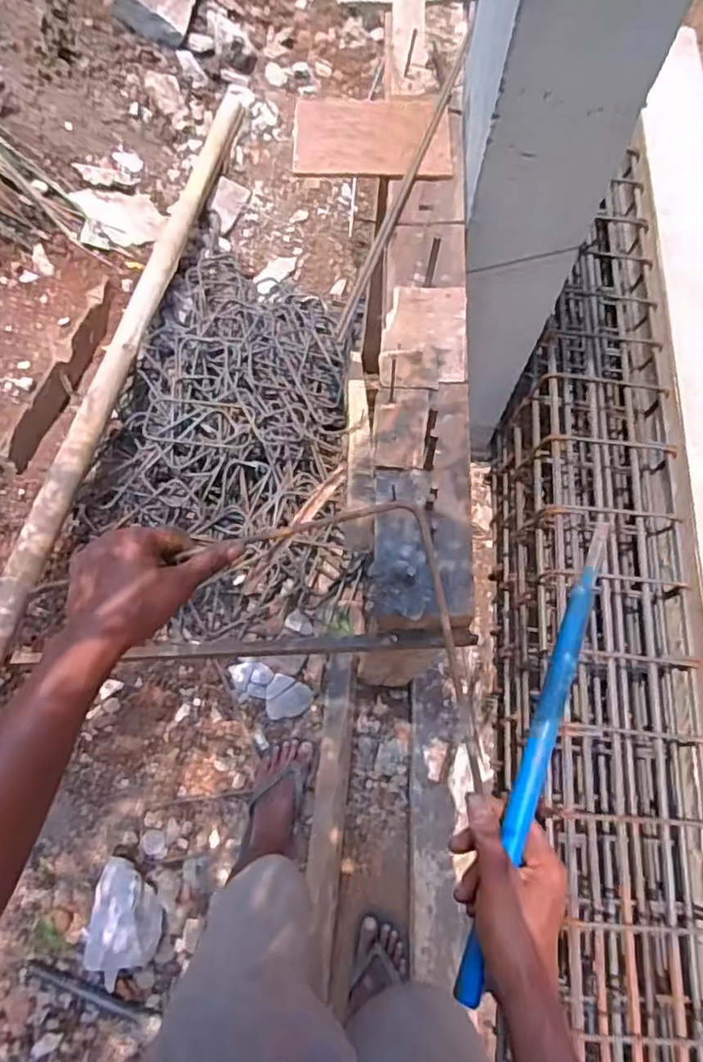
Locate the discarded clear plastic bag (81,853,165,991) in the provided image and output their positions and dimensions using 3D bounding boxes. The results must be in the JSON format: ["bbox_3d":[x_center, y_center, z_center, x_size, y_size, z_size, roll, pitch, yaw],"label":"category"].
[{"bbox_3d":[-0.432,0.747,1.156,0.138,0.076,0.216,7,69,1],"label":"discarded clear plastic bag"}]

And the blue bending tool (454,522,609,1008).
[{"bbox_3d":[0.164,0.188,0.531,0.021,0.021,0.417,20,79,5],"label":"blue bending tool"}]

